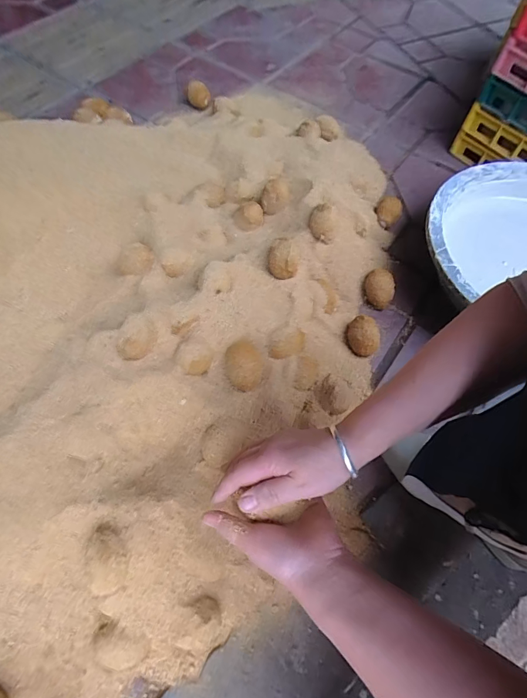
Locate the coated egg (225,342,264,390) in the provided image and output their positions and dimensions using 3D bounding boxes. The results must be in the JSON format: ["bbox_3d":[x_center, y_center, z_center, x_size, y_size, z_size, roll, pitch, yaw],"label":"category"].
[{"bbox_3d":[-0.026,0.022,0.531,0.052,0.041,0.063,-17,62,-11],"label":"coated egg"}]

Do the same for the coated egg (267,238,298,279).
[{"bbox_3d":[0.026,-0.138,0.592,0.041,0.040,0.057,-13,61,-9],"label":"coated egg"}]

